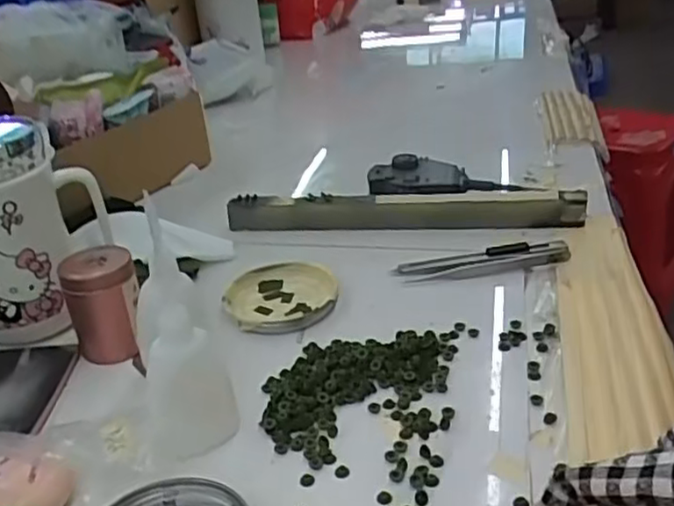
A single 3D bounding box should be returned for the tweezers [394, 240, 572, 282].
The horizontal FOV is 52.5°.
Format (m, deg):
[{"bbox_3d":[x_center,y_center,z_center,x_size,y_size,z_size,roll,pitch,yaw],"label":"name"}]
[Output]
[{"bbox_3d":[0.109,0.005,0.511,0.127,0.009,0.027,-6,28,-4],"label":"tweezers"}]

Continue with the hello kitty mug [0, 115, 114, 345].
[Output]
[{"bbox_3d":[-0.209,-0.017,0.456,0.070,0.136,0.086,12,32,27],"label":"hello kitty mug"}]

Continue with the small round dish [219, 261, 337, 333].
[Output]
[{"bbox_3d":[-0.040,0.029,0.485,0.077,0.009,0.079,-3,28,2],"label":"small round dish"}]

